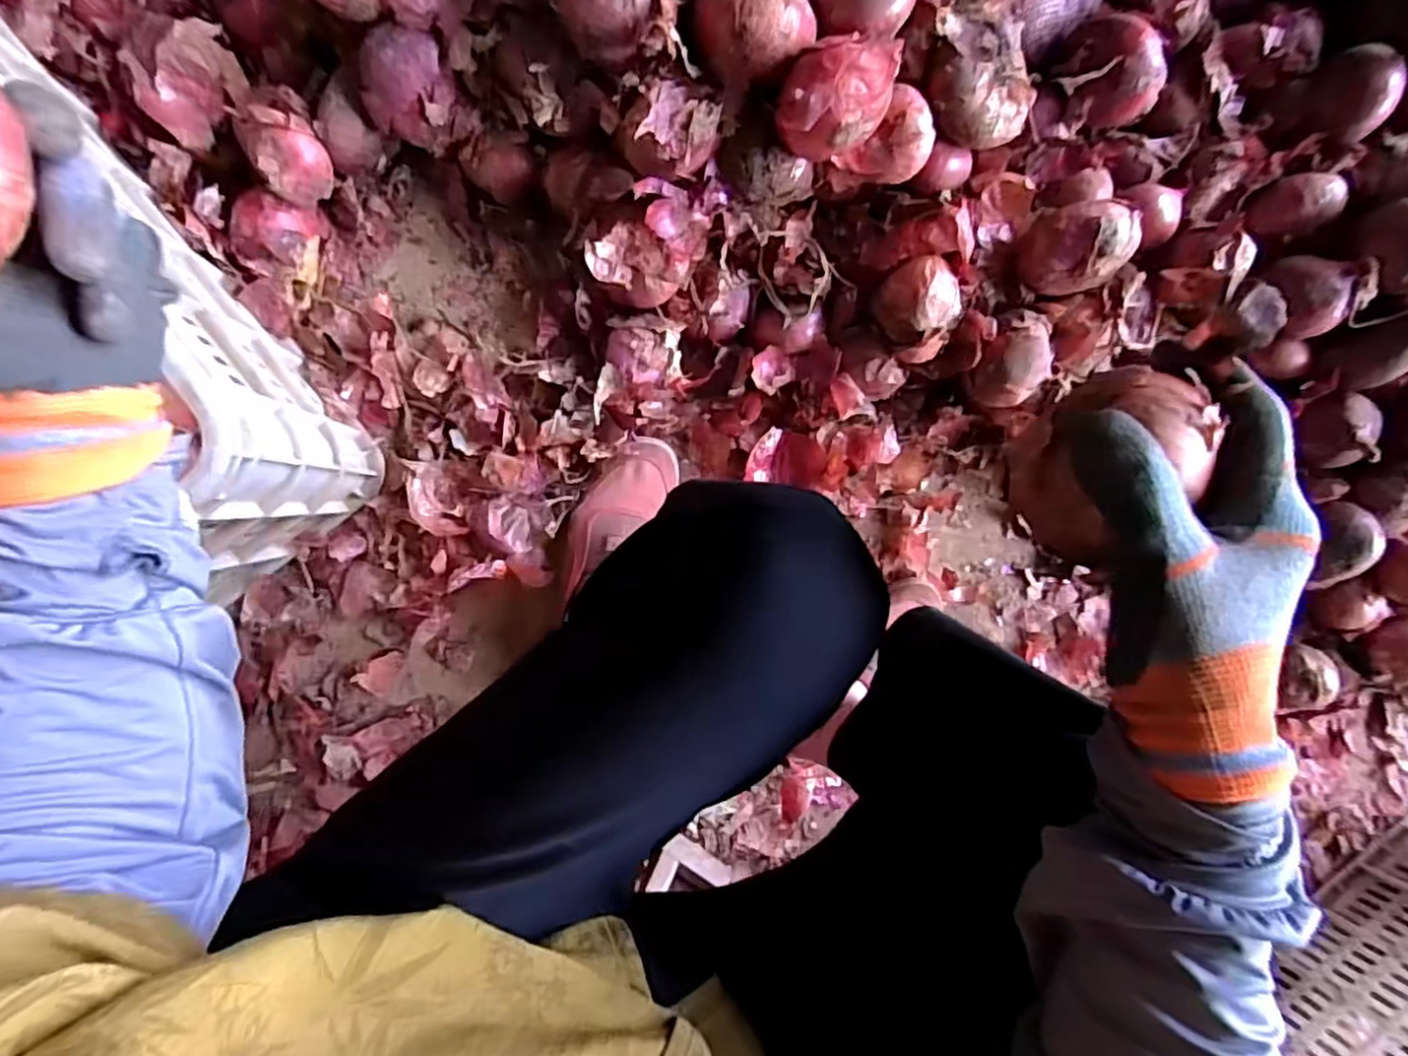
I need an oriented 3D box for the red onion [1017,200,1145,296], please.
[{"bbox_3d":[0.335,-0.249,0.606,0.093,0.059,0.069,-9,92,-8],"label":"red onion"}]

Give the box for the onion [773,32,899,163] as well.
[{"bbox_3d":[0.100,-0.322,0.519,0.086,0.074,0.064,3,91,-8],"label":"onion"}]

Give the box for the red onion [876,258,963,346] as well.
[{"bbox_3d":[0.196,-0.209,0.627,0.066,0.058,0.066,0,91,-8],"label":"red onion"}]

